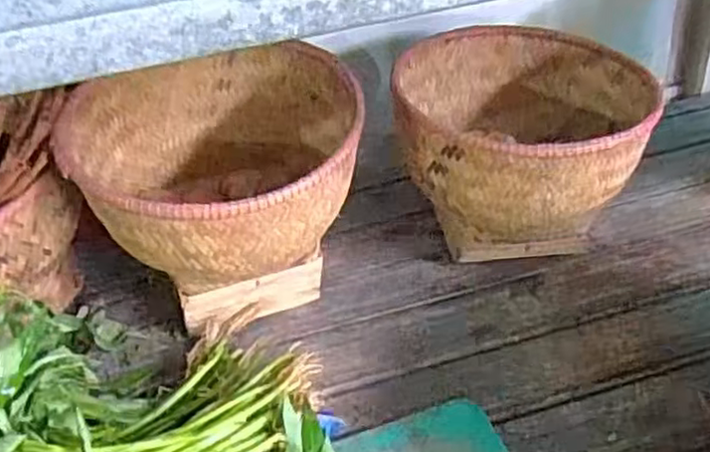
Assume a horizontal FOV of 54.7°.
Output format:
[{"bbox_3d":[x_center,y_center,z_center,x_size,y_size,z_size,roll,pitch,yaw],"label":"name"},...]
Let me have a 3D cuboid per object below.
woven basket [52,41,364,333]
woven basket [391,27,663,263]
[{"bbox_3d":[-0.120,-0.029,0.675,0.252,0.209,0.263,-4,36,5],"label":"woven basket"},{"bbox_3d":[0.178,-0.080,0.746,0.243,0.181,0.272,-4,36,4],"label":"woven basket"}]

